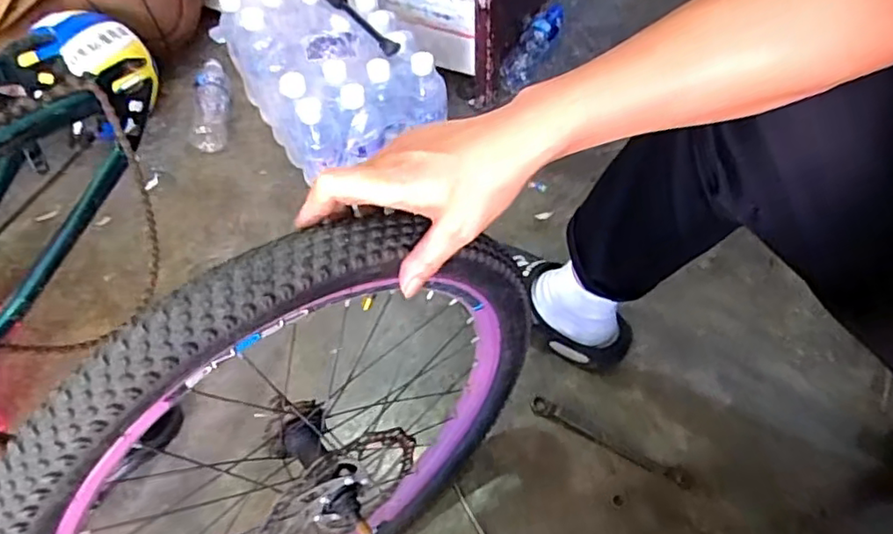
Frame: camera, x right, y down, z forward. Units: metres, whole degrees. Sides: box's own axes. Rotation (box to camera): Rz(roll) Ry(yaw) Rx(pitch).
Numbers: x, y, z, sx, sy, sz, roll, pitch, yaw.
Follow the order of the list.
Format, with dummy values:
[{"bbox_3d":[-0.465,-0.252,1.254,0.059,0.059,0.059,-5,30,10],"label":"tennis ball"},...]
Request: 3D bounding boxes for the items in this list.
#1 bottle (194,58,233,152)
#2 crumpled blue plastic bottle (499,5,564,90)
[{"bbox_3d":[-0.429,-0.303,1.117,0.059,0.056,0.208,-9,58,-4],"label":"bottle"},{"bbox_3d":[0.165,-0.416,1.156,0.064,0.060,0.201,18,60,13],"label":"crumpled blue plastic bottle"}]

